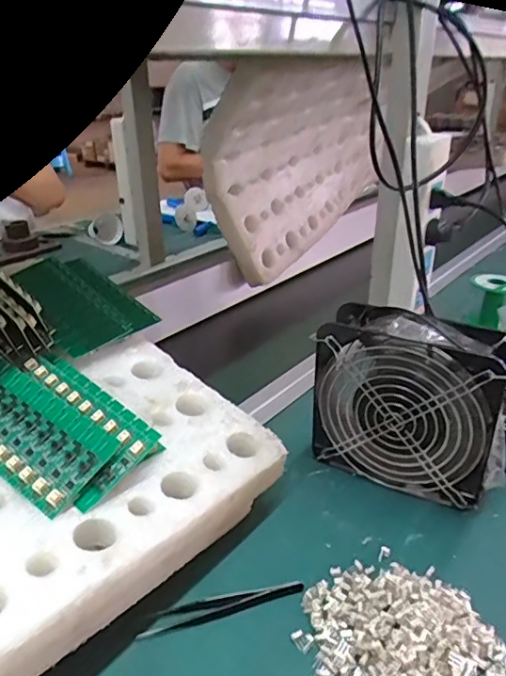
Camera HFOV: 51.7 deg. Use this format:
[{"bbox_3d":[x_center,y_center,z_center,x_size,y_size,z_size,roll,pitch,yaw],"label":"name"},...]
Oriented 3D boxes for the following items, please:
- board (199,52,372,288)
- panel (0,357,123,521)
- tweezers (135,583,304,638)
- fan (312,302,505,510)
[{"bbox_3d":[0.105,-0.263,0.832,0.389,0.273,0.144,-24,35,-38],"label":"board"},{"bbox_3d":[-0.161,0.063,0.366,0.136,0.008,0.063,27,58,26],"label":"panel"},{"bbox_3d":[-0.021,0.188,0.368,0.114,0.005,0.014,-7,28,-12],"label":"tweezers"},{"bbox_3d":[0.133,0.056,0.456,0.152,0.152,0.057,14,31,26],"label":"fan"}]

